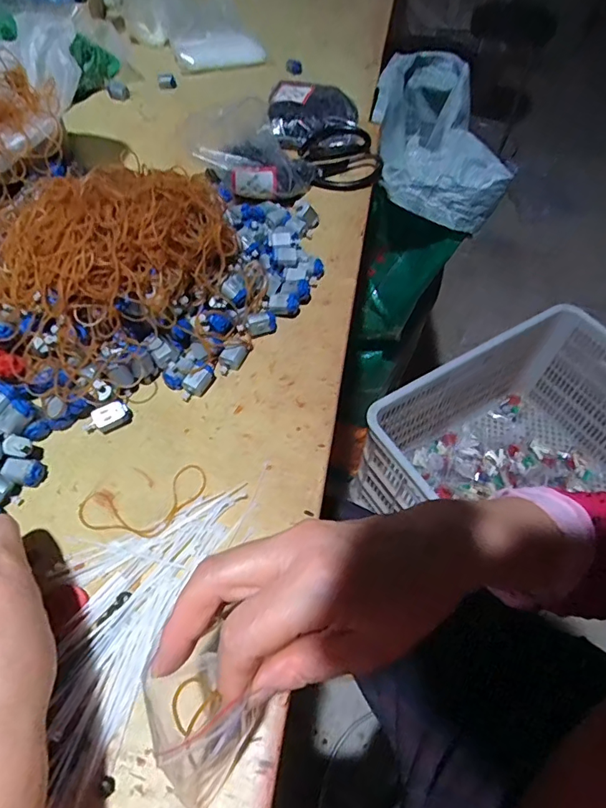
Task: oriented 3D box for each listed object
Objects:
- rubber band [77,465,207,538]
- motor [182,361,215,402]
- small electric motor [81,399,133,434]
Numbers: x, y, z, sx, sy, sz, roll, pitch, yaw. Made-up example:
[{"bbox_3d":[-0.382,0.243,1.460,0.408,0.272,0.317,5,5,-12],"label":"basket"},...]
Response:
[{"bbox_3d":[-0.118,0.076,0.363,0.095,0.004,0.049,-14,57,-11],"label":"rubber band"},{"bbox_3d":[-0.091,-0.021,0.426,0.017,0.016,0.036,24,58,13],"label":"motor"},{"bbox_3d":[-0.161,0.012,0.401,0.038,0.016,0.018,-21,59,-16],"label":"small electric motor"}]

